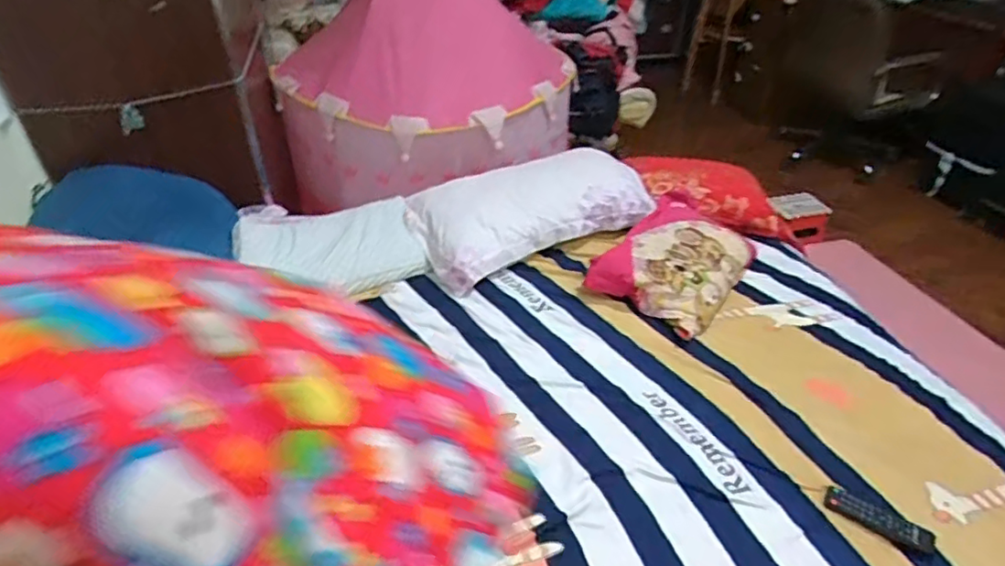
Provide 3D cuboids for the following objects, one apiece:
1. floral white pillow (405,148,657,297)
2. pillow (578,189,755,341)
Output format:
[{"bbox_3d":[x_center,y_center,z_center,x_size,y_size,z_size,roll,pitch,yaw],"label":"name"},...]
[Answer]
[{"bbox_3d":[0.079,-0.215,1.636,0.654,0.246,0.298,-18,41,-22],"label":"floral white pillow"},{"bbox_3d":[0.451,-0.058,1.514,0.294,0.143,0.460,24,43,28],"label":"pillow"}]

